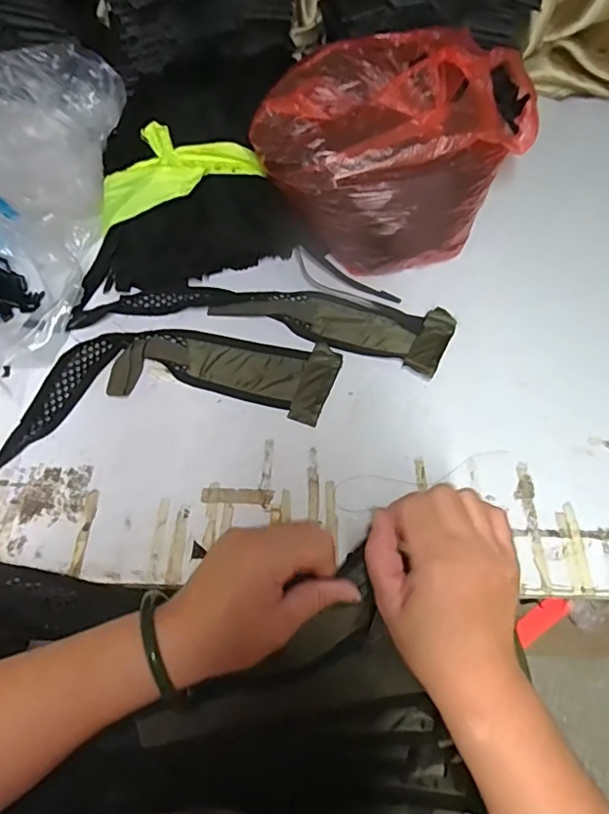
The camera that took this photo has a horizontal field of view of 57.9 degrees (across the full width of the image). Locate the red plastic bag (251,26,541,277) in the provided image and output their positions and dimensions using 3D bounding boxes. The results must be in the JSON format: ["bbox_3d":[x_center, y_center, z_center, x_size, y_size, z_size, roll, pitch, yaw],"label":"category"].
[{"bbox_3d":[0.108,-0.315,0.654,0.263,0.147,0.286,29,66,13],"label":"red plastic bag"}]

